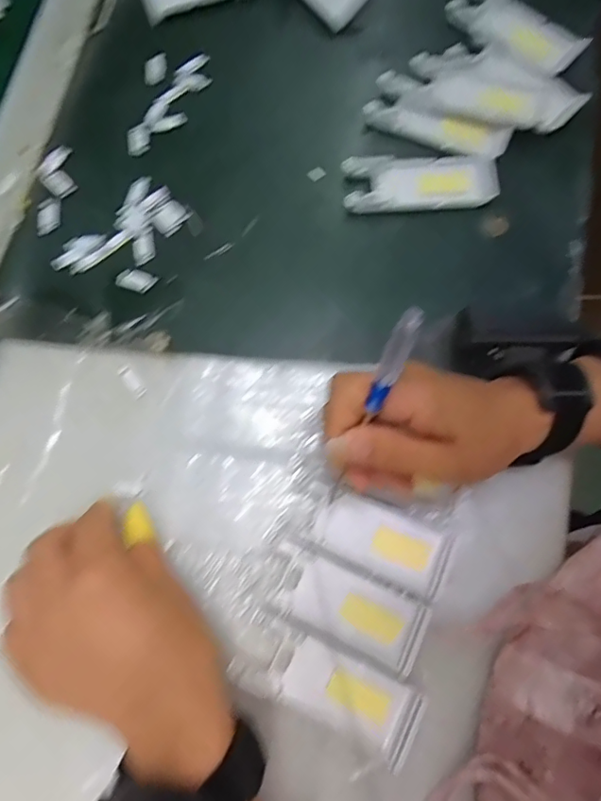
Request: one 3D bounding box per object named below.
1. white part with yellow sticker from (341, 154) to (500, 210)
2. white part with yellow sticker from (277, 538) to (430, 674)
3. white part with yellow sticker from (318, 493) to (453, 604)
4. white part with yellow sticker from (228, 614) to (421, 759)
[{"bbox_3d":[0.088,-0.164,0.393,0.109,0.009,0.045,1,77,-1],"label":"white part with yellow sticker"},{"bbox_3d":[0.027,0.120,0.310,0.088,0.005,0.038,25,78,5],"label":"white part with yellow sticker"},{"bbox_3d":[0.051,0.085,0.324,0.076,0.007,0.039,28,78,5],"label":"white part with yellow sticker"},{"bbox_3d":[0.013,0.156,0.297,0.093,0.005,0.038,27,78,5],"label":"white part with yellow sticker"}]

